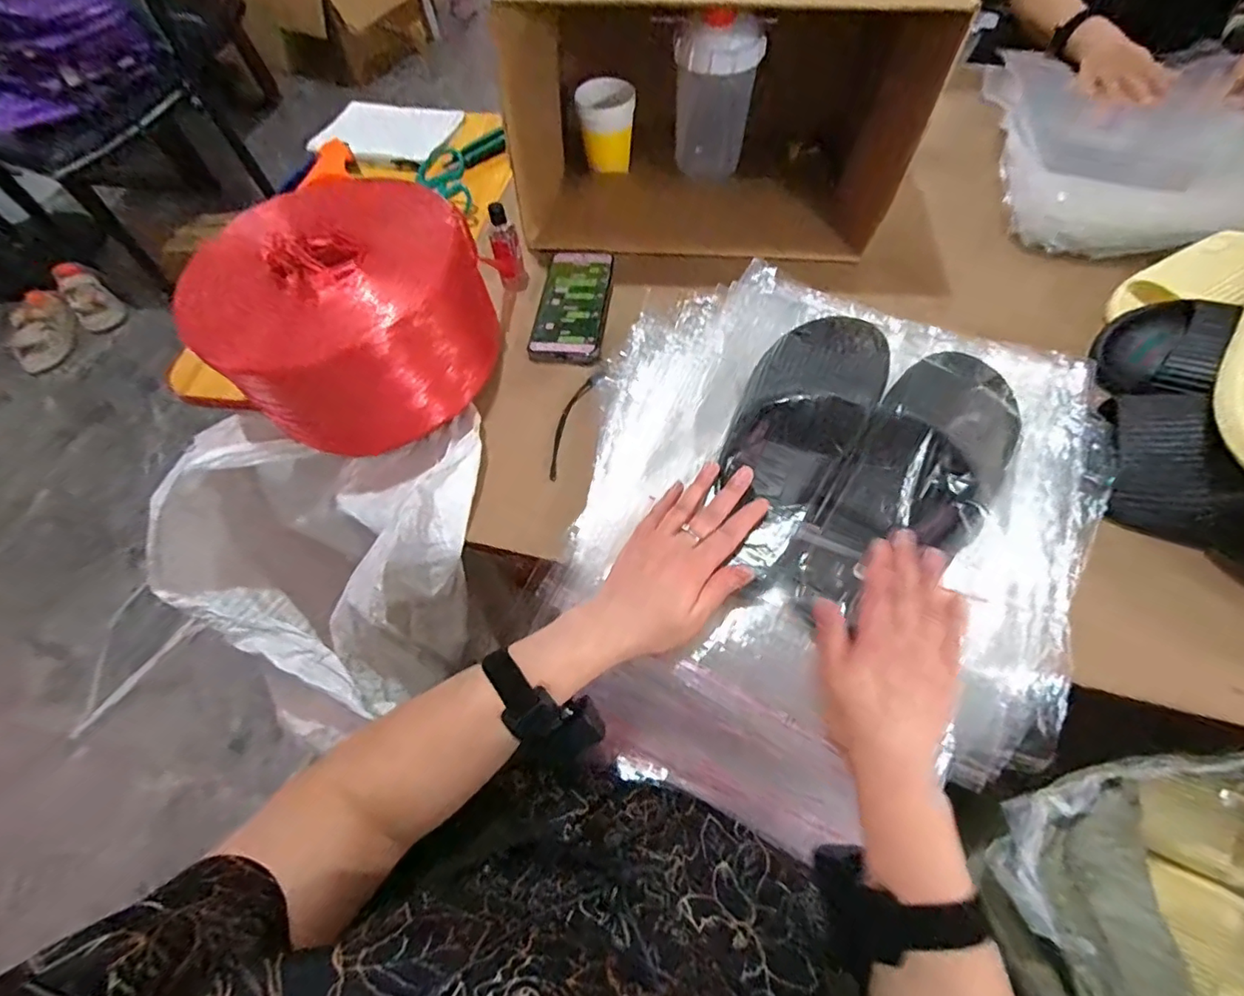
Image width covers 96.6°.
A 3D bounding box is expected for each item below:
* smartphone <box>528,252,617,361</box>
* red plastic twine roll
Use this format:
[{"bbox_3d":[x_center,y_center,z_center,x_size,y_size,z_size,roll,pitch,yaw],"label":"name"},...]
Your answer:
[{"bbox_3d":[-0.053,-0.219,0.623,0.076,0.008,0.167,5,61,6],"label":"smartphone"},{"bbox_3d":[-0.255,-0.196,0.554,0.251,0.127,0.220,28,66,18],"label":"red plastic twine roll"}]

